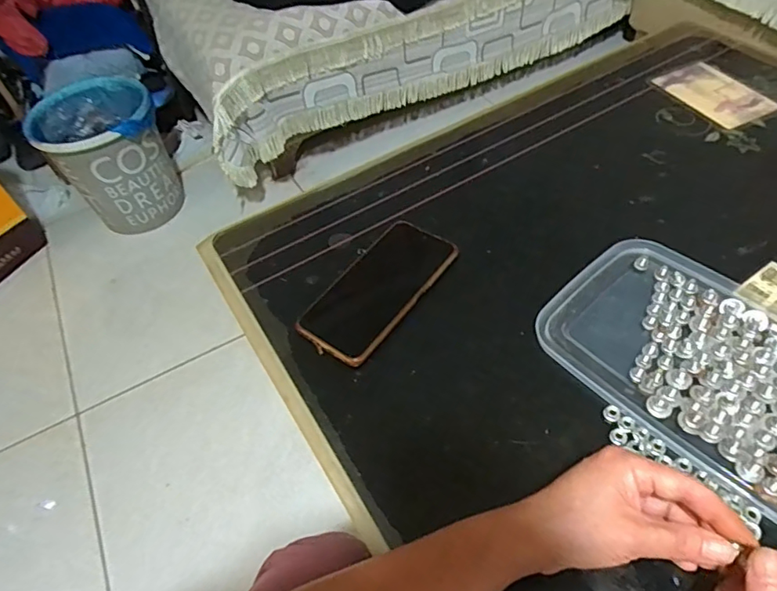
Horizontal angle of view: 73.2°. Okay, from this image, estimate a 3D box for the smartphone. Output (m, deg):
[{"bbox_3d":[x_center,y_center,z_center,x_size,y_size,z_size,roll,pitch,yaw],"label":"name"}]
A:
[{"bbox_3d":[-0.010,-0.008,0.502,0.079,0.014,0.163,30,60,26],"label":"smartphone"}]

